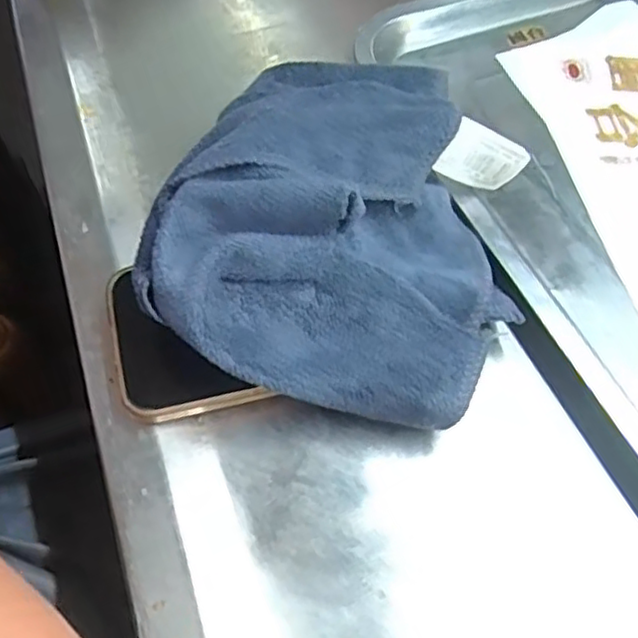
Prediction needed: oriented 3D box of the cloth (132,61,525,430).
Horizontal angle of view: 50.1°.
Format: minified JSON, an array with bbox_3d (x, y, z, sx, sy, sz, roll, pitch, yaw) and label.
[{"bbox_3d":[0.016,-0.048,0.304,0.144,0.075,0.179,13,60,5],"label":"cloth"}]

